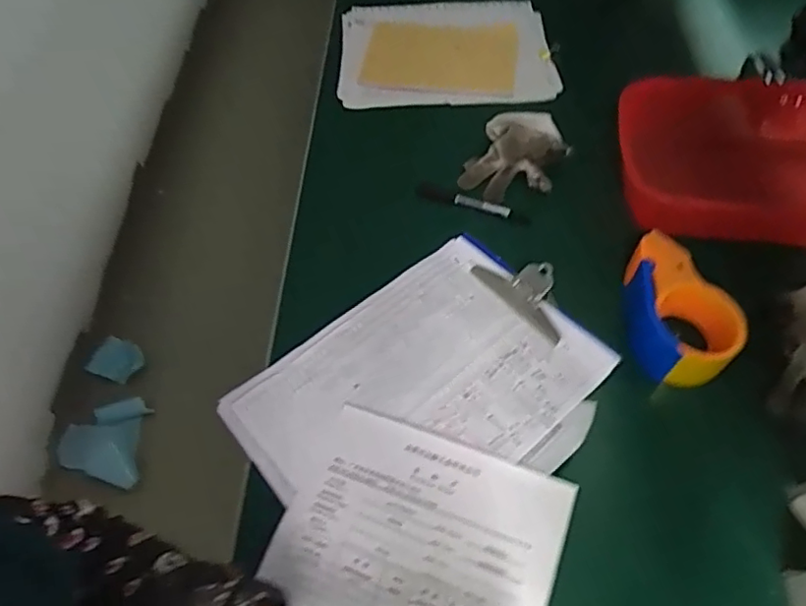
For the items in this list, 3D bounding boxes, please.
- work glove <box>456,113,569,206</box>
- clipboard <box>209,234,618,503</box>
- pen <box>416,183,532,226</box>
[{"bbox_3d":[0.138,-0.175,0.713,0.104,0.023,0.132,22,76,17],"label":"work glove"},{"bbox_3d":[0.018,0.071,0.547,0.312,0.018,0.215,-37,62,-21],"label":"clipboard"},{"bbox_3d":[0.079,-0.115,0.691,0.141,0.022,0.016,22,60,15],"label":"pen"}]

